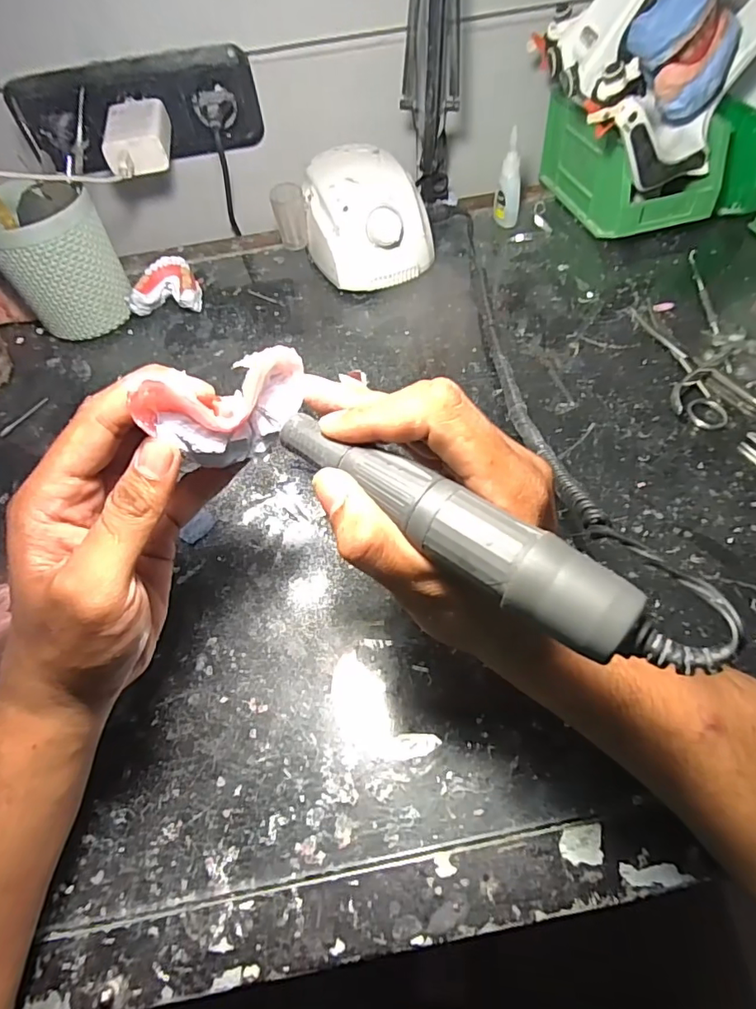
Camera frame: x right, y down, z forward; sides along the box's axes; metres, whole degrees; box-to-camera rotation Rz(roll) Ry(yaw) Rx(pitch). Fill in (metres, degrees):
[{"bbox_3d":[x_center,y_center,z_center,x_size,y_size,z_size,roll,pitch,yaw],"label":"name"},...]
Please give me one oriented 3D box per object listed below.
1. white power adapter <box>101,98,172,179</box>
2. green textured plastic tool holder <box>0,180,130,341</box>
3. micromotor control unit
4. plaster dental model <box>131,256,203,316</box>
[{"bbox_3d":[-0.220,-0.337,0.478,0.052,0.032,0.091,-9,55,-1],"label":"white power adapter"},{"bbox_3d":[-0.285,-0.213,0.468,0.091,0.112,0.084,-39,61,-20],"label":"green textured plastic tool holder"},{"bbox_3d":[-0.015,-0.274,0.506,0.103,0.082,0.132,-21,56,-9],"label":"micromotor control unit"},{"bbox_3d":[-0.202,-0.208,0.507,0.060,0.036,0.052,-4,55,3],"label":"plaster dental model"}]

